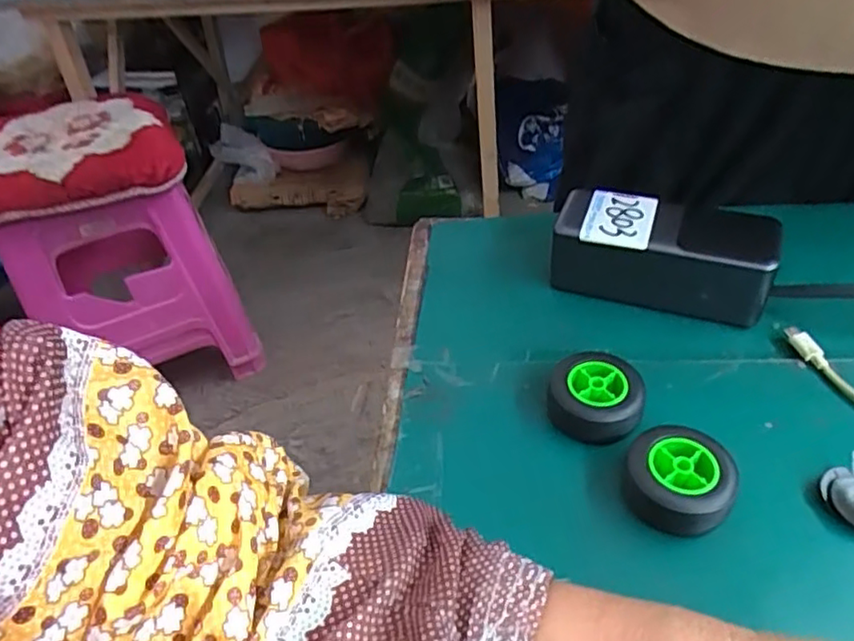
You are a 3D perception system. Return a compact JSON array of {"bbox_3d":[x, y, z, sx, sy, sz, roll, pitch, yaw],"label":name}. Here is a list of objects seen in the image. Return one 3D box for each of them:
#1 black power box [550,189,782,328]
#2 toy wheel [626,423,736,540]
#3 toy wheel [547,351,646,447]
[{"bbox_3d":[0.147,-0.041,0.403,0.128,0.056,0.051,12,45,19],"label":"black power box"},{"bbox_3d":[0.119,0.075,0.299,0.046,0.023,0.046,-3,42,3],"label":"toy wheel"},{"bbox_3d":[0.090,0.041,0.337,0.047,0.024,0.046,-3,42,3],"label":"toy wheel"}]

